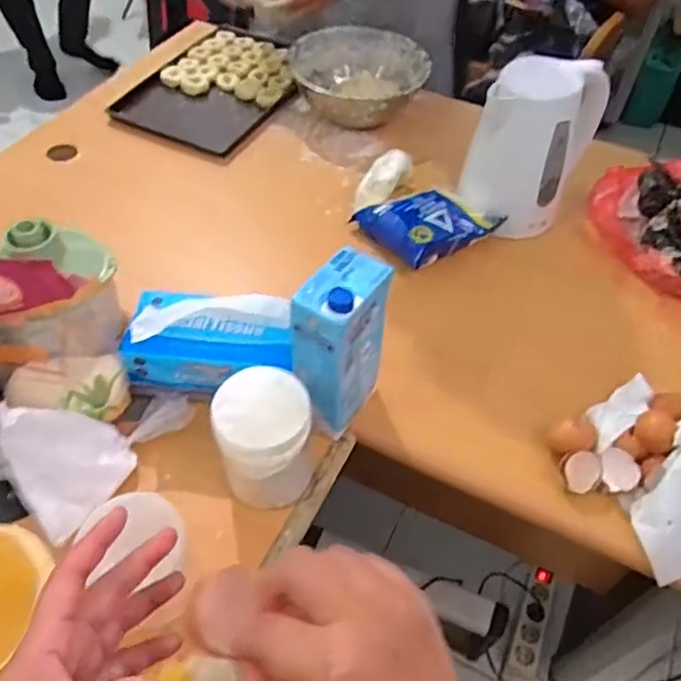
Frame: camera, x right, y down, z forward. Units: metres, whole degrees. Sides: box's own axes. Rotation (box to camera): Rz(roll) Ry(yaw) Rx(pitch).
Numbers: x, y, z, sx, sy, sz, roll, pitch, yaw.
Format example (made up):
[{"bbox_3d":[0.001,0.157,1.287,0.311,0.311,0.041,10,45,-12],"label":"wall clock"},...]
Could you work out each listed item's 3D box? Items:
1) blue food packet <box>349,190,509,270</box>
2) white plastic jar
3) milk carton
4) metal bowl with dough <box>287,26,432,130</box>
[{"bbox_3d":[0.125,-0.177,0.902,0.166,0.043,0.141,-30,58,-25],"label":"blue food packet"},{"bbox_3d":[-0.075,0.099,0.625,0.087,0.148,0.088,2,51,-2],"label":"white plastic jar"},{"bbox_3d":[-0.004,0.010,0.650,0.069,0.190,0.107,23,53,15],"label":"milk carton"},{"bbox_3d":[0.033,-0.468,1.108,0.229,0.082,0.245,2,51,-2],"label":"metal bowl with dough"}]

